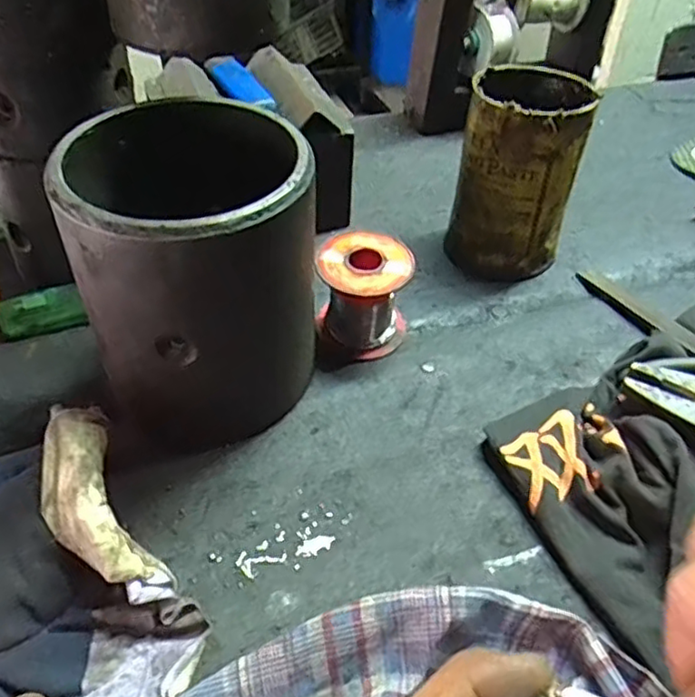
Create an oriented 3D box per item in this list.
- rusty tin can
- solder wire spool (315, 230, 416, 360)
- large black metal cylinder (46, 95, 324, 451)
[{"bbox_3d":[0.109,-0.111,0.429,0.072,0.117,0.078,13,43,12],"label":"rusty tin can"},{"bbox_3d":[0.009,-0.028,0.378,0.051,0.059,0.048,3,42,1],"label":"solder wire spool"},{"bbox_3d":[-0.068,-0.032,0.322,0.109,0.138,0.101,-11,44,-14],"label":"large black metal cylinder"}]

